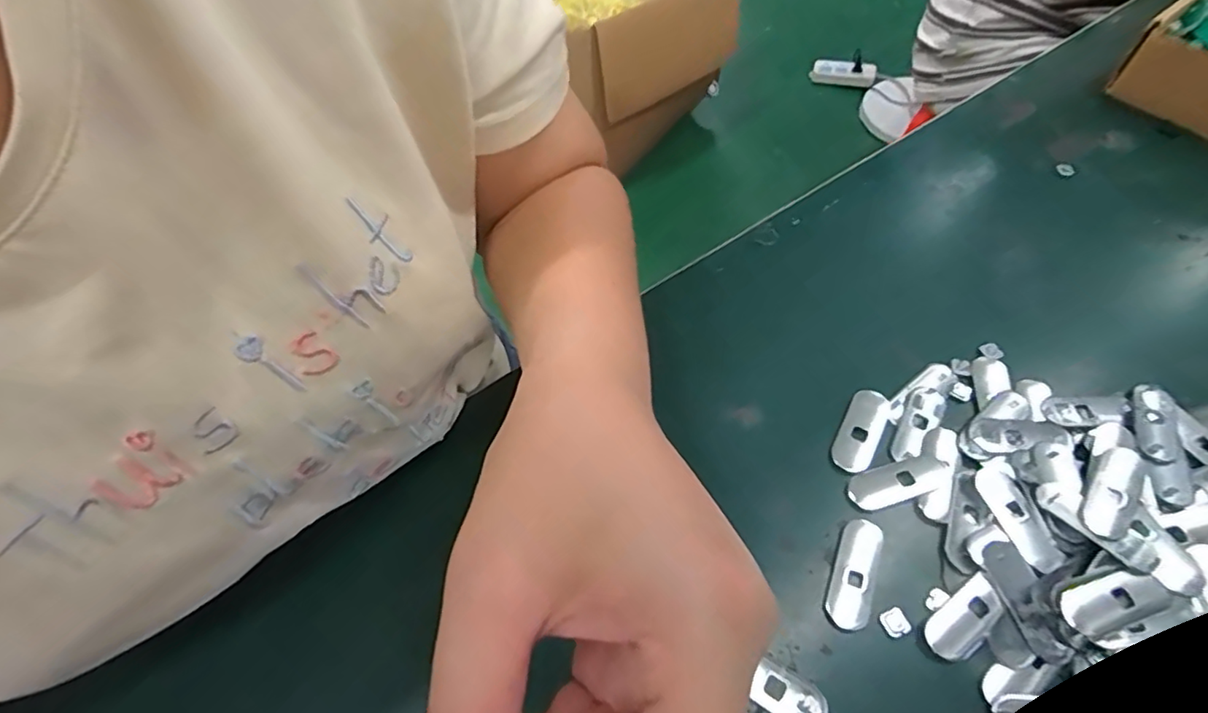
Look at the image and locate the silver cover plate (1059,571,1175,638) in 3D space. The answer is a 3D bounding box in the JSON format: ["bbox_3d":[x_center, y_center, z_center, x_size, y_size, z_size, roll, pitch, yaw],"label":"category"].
[{"bbox_3d":[0.215,0.102,0.242,0.046,0.004,0.019,-17,58,-9],"label":"silver cover plate"}]

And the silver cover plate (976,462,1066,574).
[{"bbox_3d":[0.194,0.075,0.271,0.021,0.004,0.050,-10,58,-4],"label":"silver cover plate"}]

